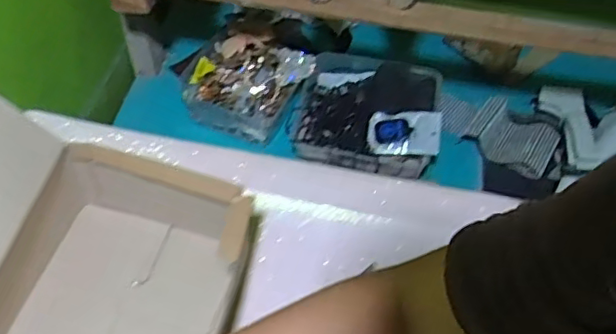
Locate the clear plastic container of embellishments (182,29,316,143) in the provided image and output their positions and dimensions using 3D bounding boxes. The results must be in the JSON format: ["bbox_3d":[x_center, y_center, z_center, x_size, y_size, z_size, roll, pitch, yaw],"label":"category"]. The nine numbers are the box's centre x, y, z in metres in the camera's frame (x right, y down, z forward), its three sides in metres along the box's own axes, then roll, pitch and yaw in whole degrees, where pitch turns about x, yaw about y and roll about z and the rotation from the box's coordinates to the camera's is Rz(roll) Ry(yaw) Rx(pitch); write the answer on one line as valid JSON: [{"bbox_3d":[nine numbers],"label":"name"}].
[{"bbox_3d":[-0.096,-0.126,0.934,0.185,0.073,0.145,18,53,10],"label":"clear plastic container of embellishments"}]

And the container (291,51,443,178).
[{"bbox_3d":[0.087,-0.088,0.897,0.207,0.052,0.198,11,52,5],"label":"container"}]

